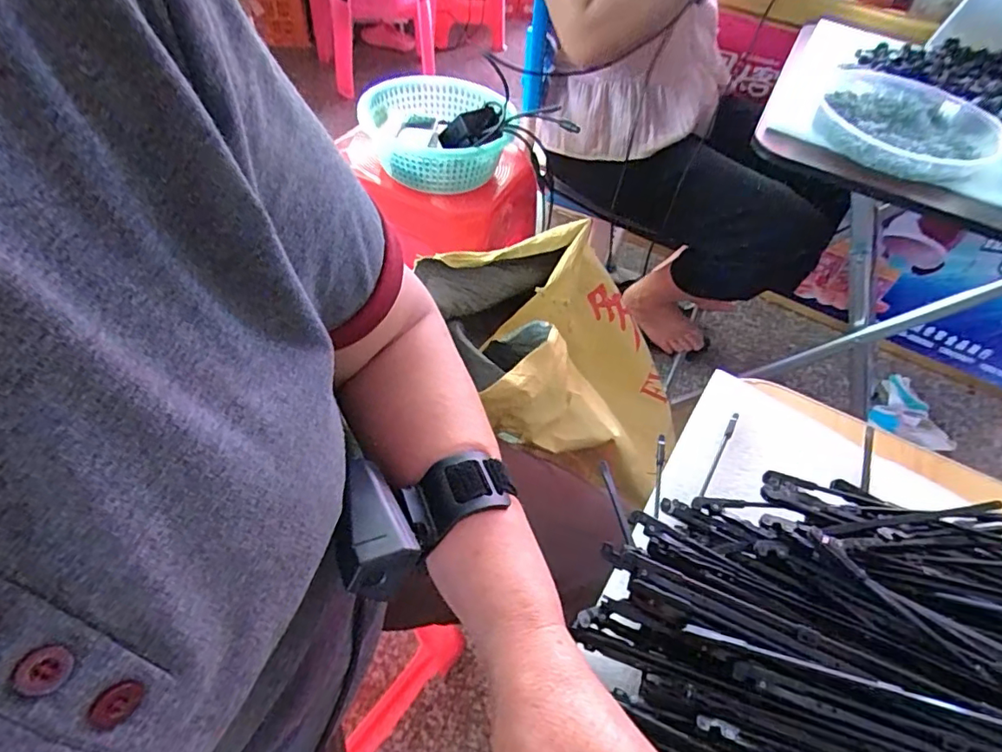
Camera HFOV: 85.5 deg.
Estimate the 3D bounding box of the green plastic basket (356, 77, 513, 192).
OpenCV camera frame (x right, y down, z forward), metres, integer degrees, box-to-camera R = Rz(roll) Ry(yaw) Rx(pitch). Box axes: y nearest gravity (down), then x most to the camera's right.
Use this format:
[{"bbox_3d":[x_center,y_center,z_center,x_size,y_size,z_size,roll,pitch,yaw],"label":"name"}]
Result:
[{"bbox_3d":[-0.096,-0.389,0.864,0.224,0.081,0.231,11,51,1],"label":"green plastic basket"}]

